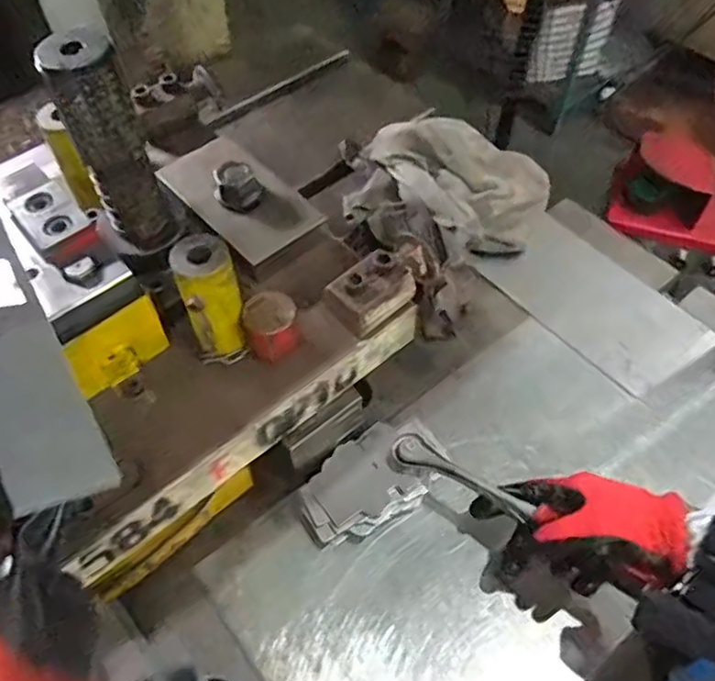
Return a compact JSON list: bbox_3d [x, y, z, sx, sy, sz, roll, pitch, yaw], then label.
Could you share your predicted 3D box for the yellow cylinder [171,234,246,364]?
[{"bbox_3d":[-0.104,-0.028,0.474,0.039,0.098,0.040,-17,56,-10],"label":"yellow cylinder"}]

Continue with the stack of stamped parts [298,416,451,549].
[{"bbox_3d":[0.014,0.121,0.563,0.133,0.035,0.073,-30,60,-18],"label":"stack of stamped parts"}]

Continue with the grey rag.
[{"bbox_3d":[0.104,-0.169,0.739,0.222,0.068,0.293,-24,58,-15],"label":"grey rag"}]

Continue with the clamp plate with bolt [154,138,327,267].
[{"bbox_3d":[-0.105,-0.133,0.568,0.080,0.032,0.141,-38,62,-22],"label":"clamp plate with bolt"}]

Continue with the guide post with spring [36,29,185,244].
[{"bbox_3d":[-0.169,-0.130,0.459,0.045,0.159,0.041,-26,58,-16],"label":"guide post with spring"}]

